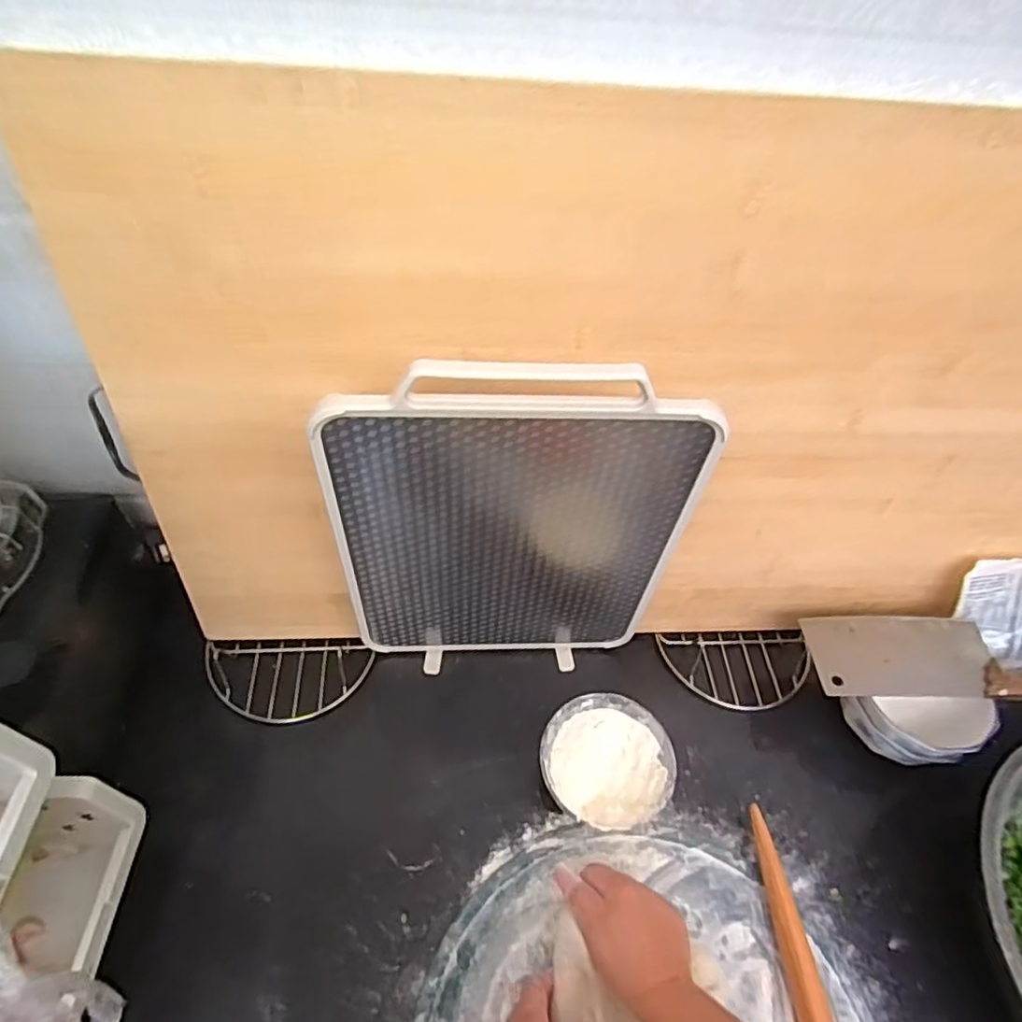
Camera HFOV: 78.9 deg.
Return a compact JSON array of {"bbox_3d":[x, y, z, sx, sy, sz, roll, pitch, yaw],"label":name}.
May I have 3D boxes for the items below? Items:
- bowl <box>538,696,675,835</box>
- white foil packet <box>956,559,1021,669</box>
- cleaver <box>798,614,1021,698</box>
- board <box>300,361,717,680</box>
[{"bbox_3d":[0.088,0.240,0.588,0.117,0.050,0.114,2,51,-3],"label":"bowl"},{"bbox_3d":[0.530,0.110,0.651,0.119,0.123,0.012,4,20,1],"label":"white foil packet"},{"bbox_3d":[0.433,0.140,0.603,0.278,0.028,0.091,3,51,-2],"label":"cleaver"},{"bbox_3d":[0.000,0.030,0.531,0.280,0.382,0.018,-1,52,-5],"label":"board"}]

